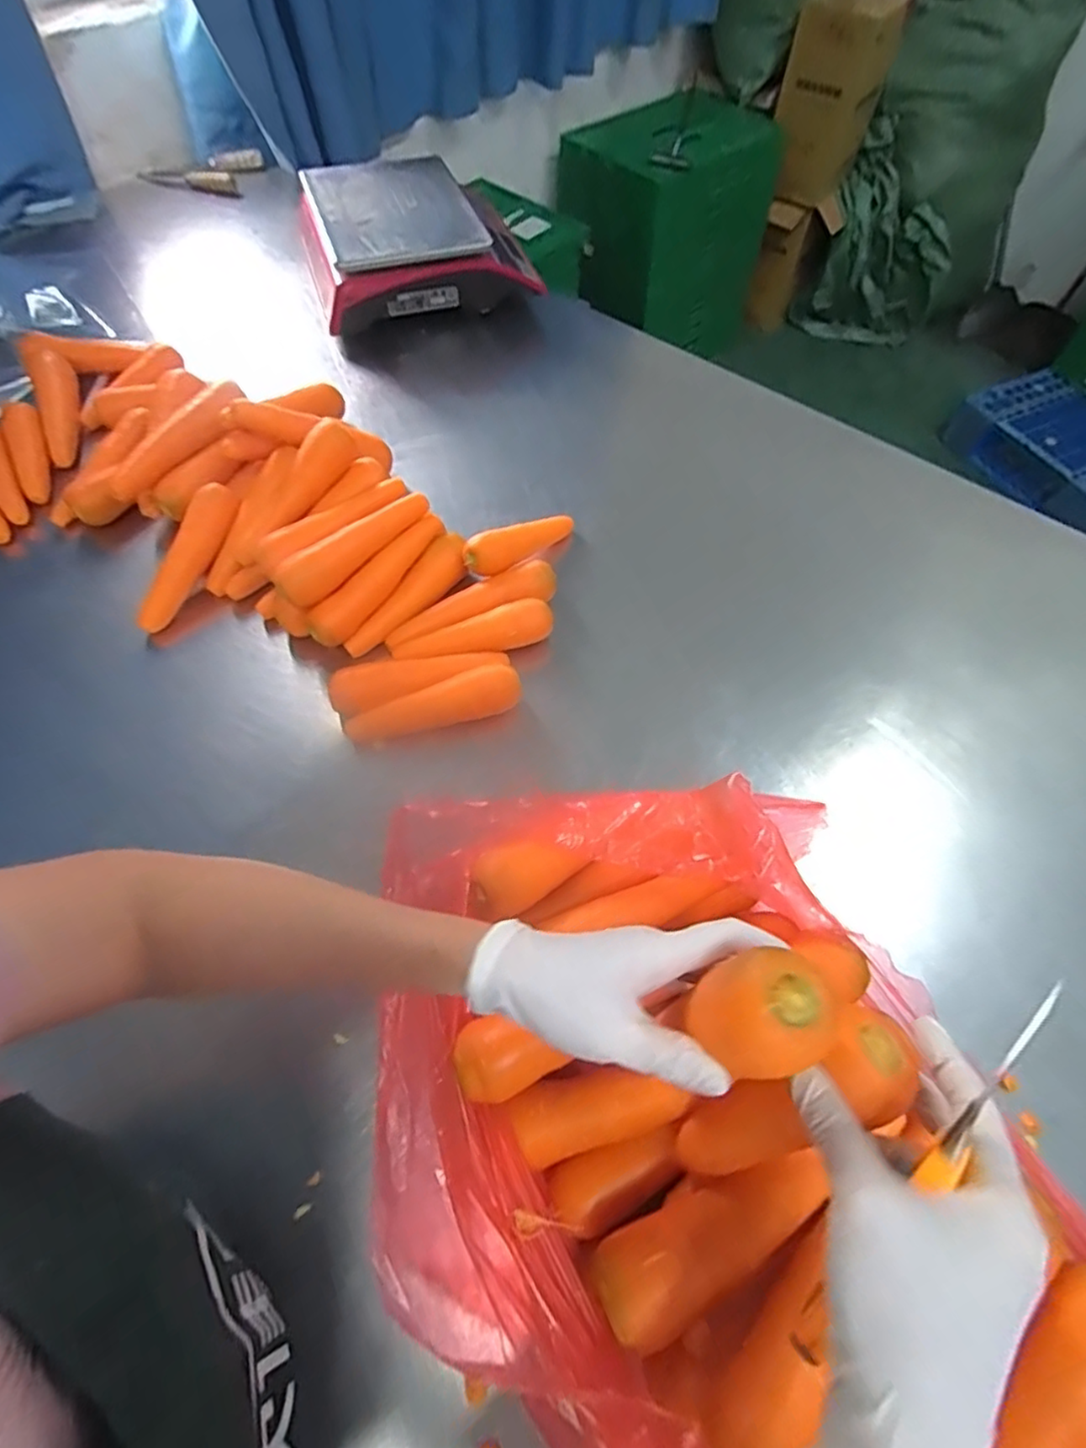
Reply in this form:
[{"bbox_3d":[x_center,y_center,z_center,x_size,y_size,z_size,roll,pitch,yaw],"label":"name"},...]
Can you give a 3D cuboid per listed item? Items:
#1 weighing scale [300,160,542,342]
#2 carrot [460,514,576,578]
[{"bbox_3d":[-0.193,-0.737,0.943,0.324,0.138,0.324,-20,64,-12],"label":"weighing scale"},{"bbox_3d":[-0.019,-0.202,0.666,0.156,0.035,0.035,-31,65,-35],"label":"carrot"}]

